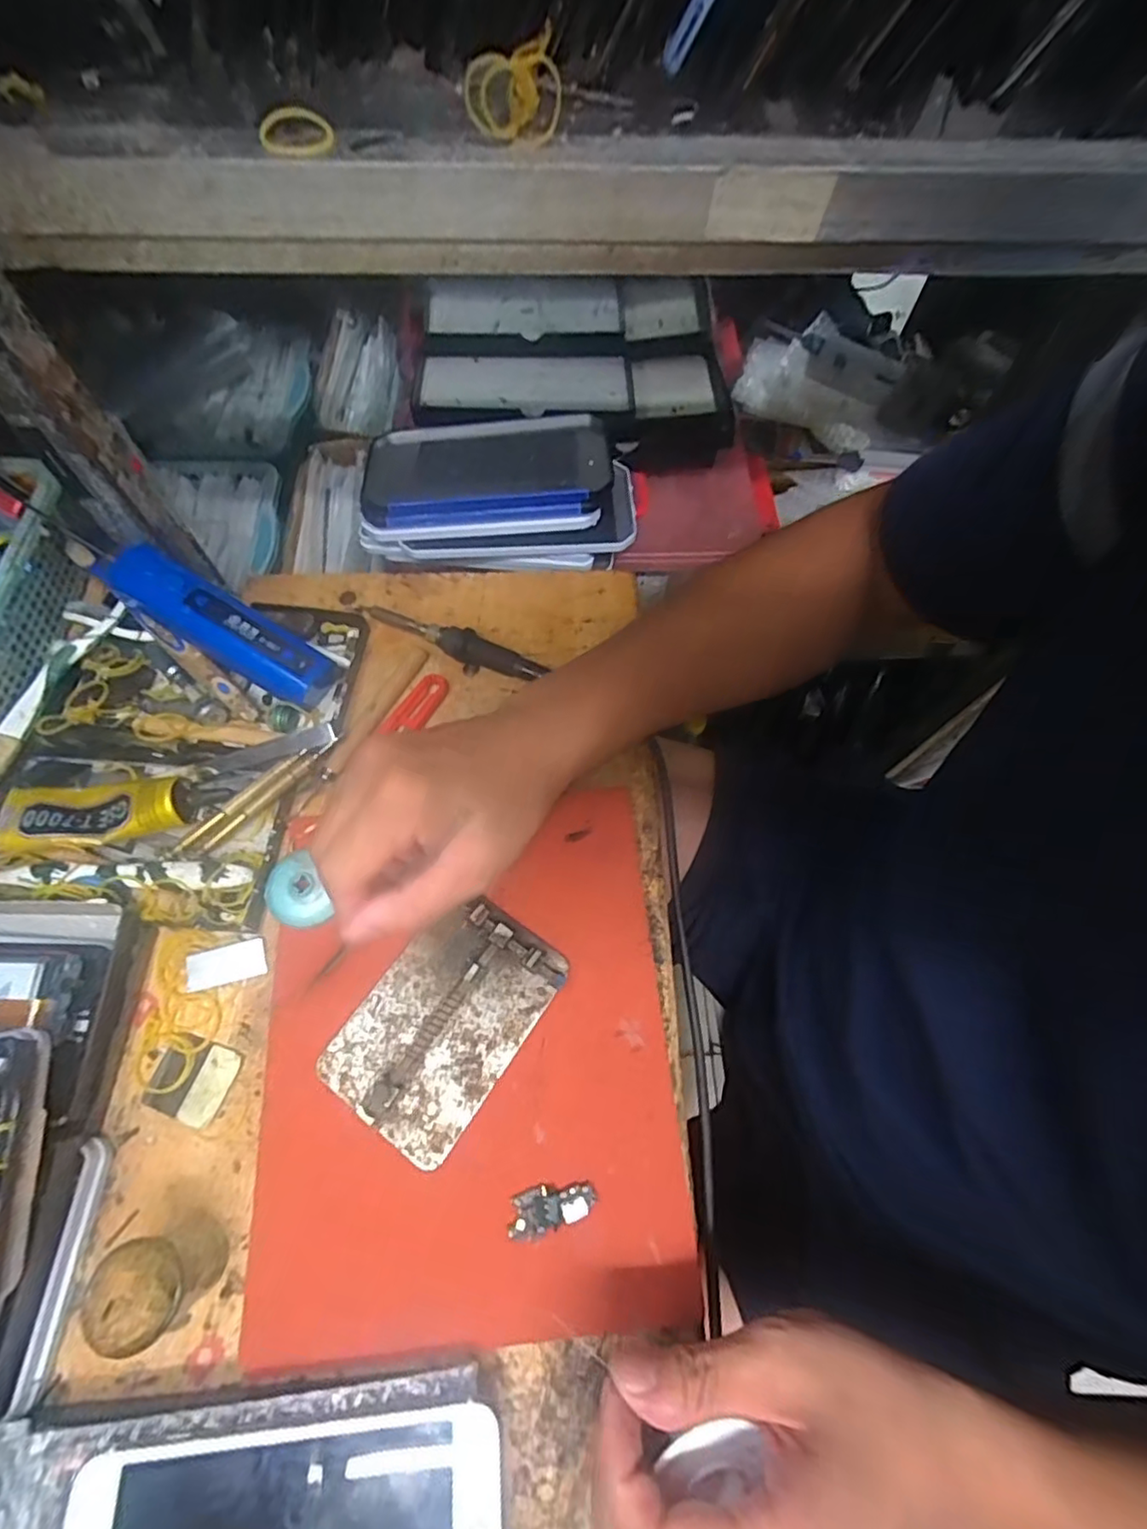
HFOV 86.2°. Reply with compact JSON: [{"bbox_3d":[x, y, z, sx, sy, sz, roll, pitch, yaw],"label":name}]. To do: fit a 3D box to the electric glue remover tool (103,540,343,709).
[{"bbox_3d":[-0.216,-0.086,0.381,0.138,0.034,0.039,32,67,-10],"label":"electric glue remover tool"}]

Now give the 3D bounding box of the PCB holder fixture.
[{"bbox_3d":[-0.066,0.128,0.316,0.079,0.014,0.116,34,69,13],"label":"PCB holder fixture"}]

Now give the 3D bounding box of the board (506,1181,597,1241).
[{"bbox_3d":[-0.010,0.207,0.286,0.041,0.004,0.018,-11,67,-7],"label":"board"}]

